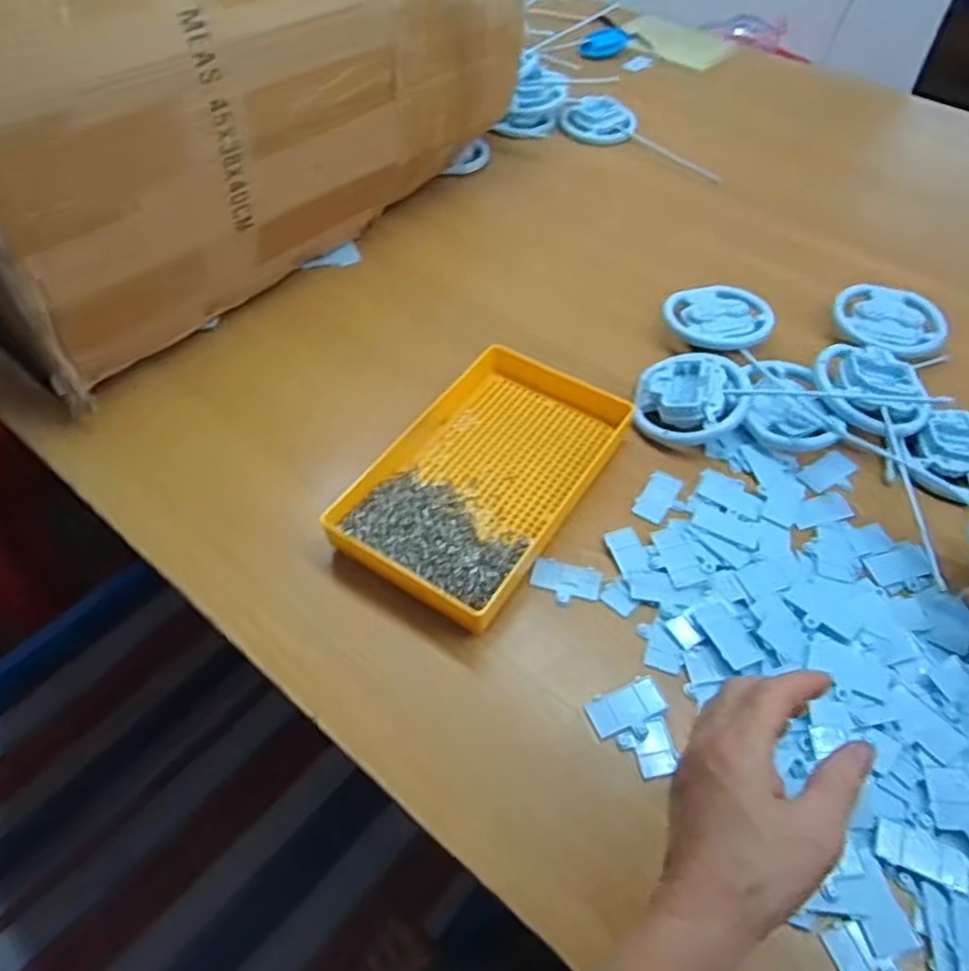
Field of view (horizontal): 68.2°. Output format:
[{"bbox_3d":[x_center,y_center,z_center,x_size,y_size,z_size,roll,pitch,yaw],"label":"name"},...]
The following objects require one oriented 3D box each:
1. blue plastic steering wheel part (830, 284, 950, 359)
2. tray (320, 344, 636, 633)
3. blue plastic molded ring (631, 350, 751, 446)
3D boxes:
[{"bbox_3d":[0.402,-0.164,0.712,0.101,0.015,0.089,7,53,5],"label":"blue plastic steering wheel part"},{"bbox_3d":[0.000,-0.015,0.591,0.162,0.033,0.263,26,57,18],"label":"tray"},{"bbox_3d":[0.183,-0.075,0.636,0.095,0.035,0.094,0,53,-1],"label":"blue plastic molded ring"}]

